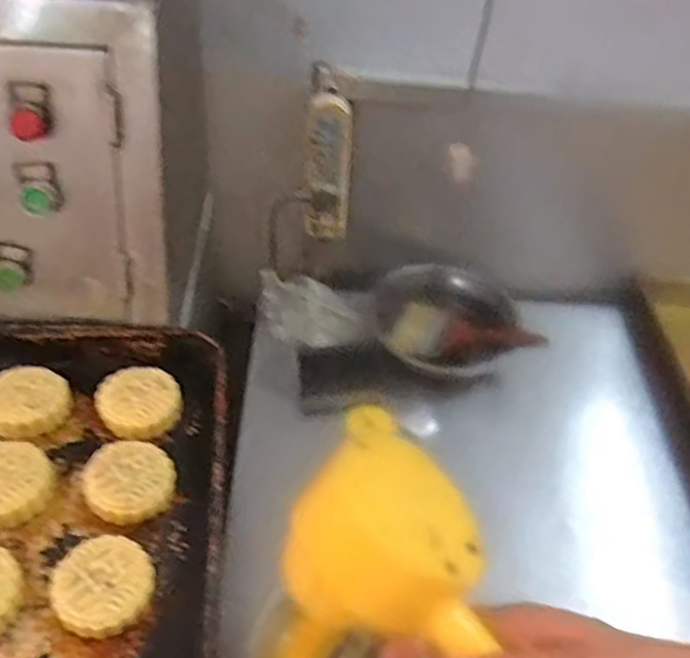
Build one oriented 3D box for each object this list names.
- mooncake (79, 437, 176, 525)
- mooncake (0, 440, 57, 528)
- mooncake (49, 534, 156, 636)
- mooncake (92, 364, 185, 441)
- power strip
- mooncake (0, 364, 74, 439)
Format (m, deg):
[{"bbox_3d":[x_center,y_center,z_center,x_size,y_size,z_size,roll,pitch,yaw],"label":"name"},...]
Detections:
[{"bbox_3d":[-0.175,0.122,0.560,0.072,0.030,0.072,3,45,-3],"label":"mooncake"},{"bbox_3d":[-0.269,0.120,0.549,0.069,0.028,0.069,3,45,-3],"label":"mooncake"},{"bbox_3d":[-0.172,0.185,0.499,0.067,0.030,0.063,3,45,-3],"label":"mooncake"},{"bbox_3d":[-0.181,0.064,0.614,0.069,0.023,0.063,3,45,-3],"label":"mooncake"},{"bbox_3d":[-0.023,-0.200,0.888,0.060,0.186,0.032,5,45,-2],"label":"power strip"},{"bbox_3d":[-0.276,0.061,0.603,0.071,0.026,0.062,-19,50,-24],"label":"mooncake"}]

